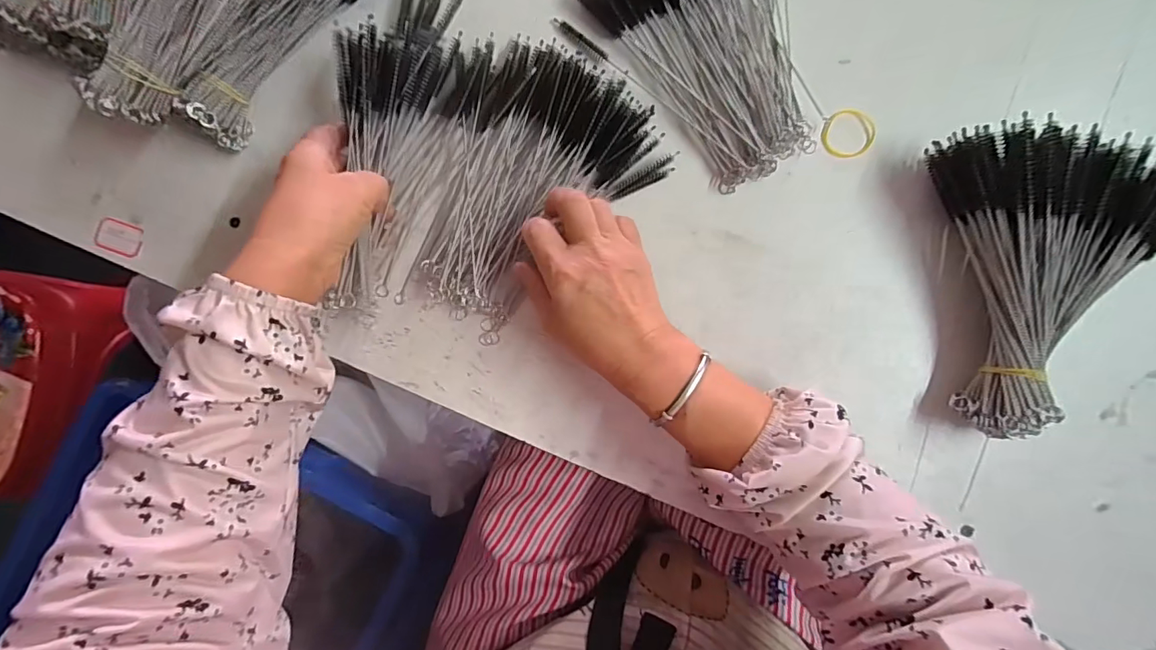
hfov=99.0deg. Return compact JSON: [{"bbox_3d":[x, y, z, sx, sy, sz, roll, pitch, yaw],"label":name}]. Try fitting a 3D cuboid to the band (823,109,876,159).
[{"bbox_3d":[0.205,-0.145,0.371,0.041,0.004,0.037,-26,87,0],"label":"band"}]

